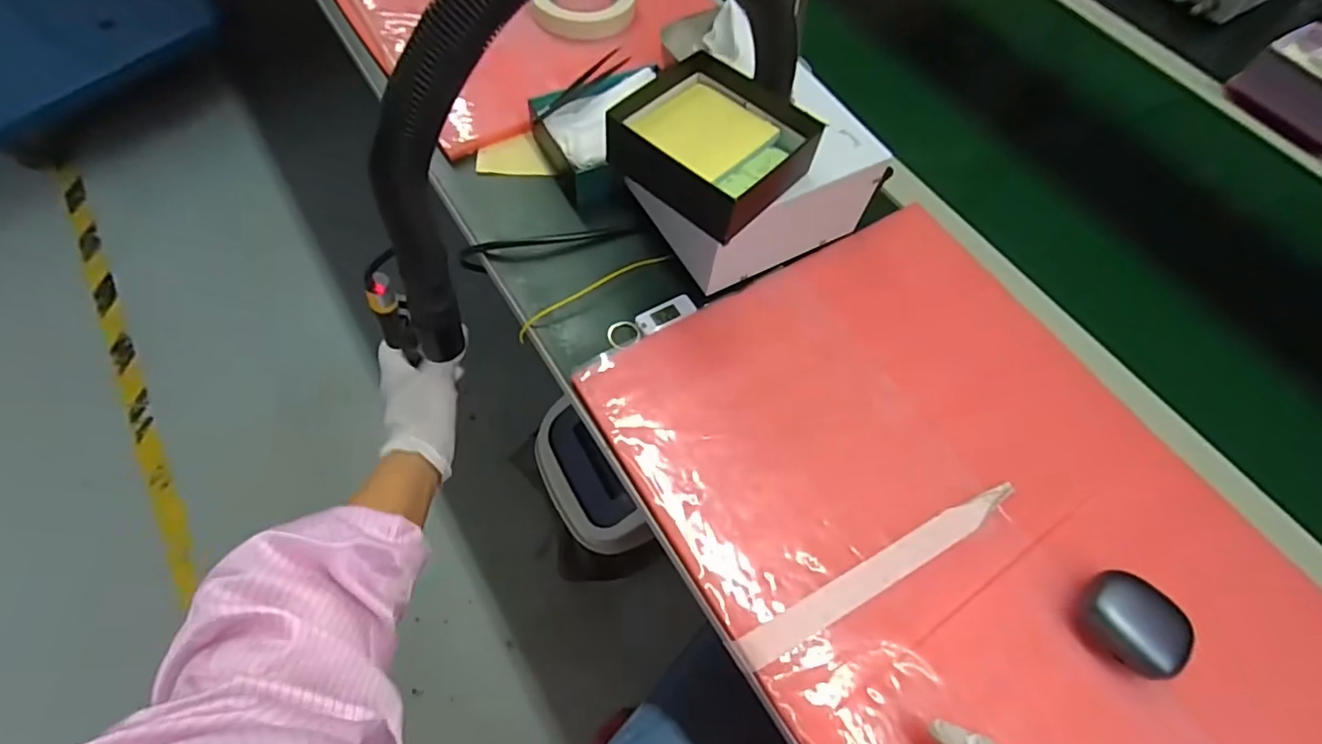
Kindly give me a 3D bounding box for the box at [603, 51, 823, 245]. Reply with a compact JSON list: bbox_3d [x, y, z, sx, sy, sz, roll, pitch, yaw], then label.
[{"bbox_3d":[0.032,-0.150,0.388,0.112,0.034,0.113,35,64,13],"label":"box"}]

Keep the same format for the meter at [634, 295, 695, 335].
[{"bbox_3d":[0.003,-0.045,0.450,0.047,0.004,0.019,-28,67,-19],"label":"meter"}]

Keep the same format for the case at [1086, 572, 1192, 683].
[{"bbox_3d":[0.283,0.149,0.350,0.048,0.023,0.058,-21,65,-16],"label":"case"}]

